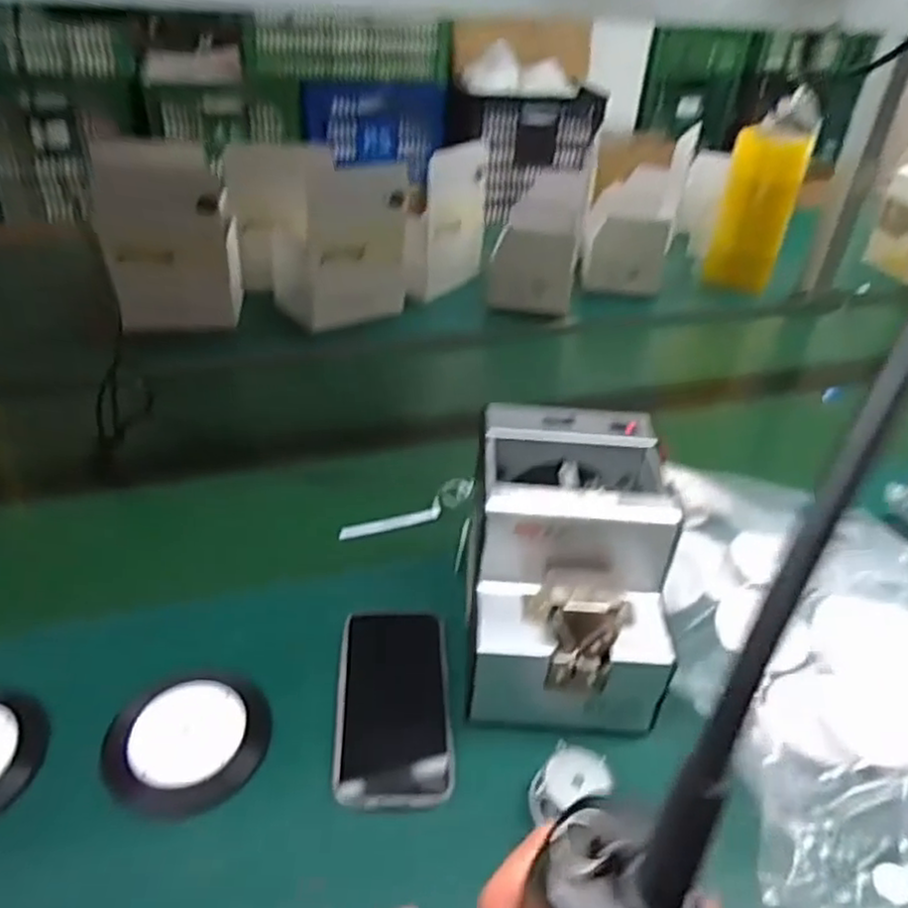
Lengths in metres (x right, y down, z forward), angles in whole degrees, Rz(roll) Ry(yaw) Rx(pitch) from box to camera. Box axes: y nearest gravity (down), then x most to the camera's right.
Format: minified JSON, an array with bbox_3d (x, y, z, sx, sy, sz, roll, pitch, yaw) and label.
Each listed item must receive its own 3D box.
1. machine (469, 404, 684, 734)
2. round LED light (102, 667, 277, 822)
[{"bbox_3d":[0.079,0.077,0.500,0.122,0.147,0.167,4,36,-1],"label":"machine"},{"bbox_3d":[-0.170,0.183,0.458,0.094,0.010,0.098,3,36,-2],"label":"round LED light"}]

